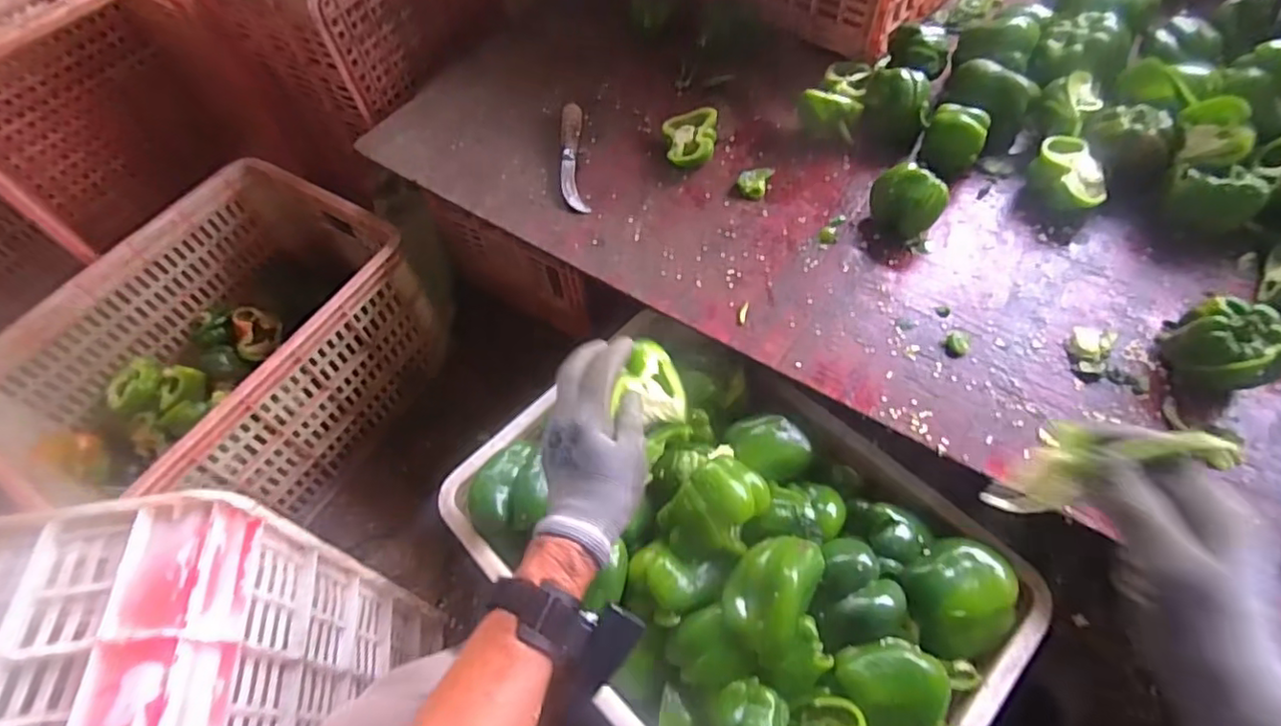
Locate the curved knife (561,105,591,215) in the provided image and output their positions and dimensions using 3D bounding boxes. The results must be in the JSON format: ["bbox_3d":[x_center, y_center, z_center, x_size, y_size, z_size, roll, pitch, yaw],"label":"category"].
[{"bbox_3d":[-0.088,-0.268,0.807,0.032,0.022,0.183,-7,59,0],"label":"curved knife"}]

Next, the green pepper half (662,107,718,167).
[{"bbox_3d":[0.063,-0.288,0.806,0.071,0.044,0.081,3,59,6],"label":"green pepper half"}]

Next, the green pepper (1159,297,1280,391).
[{"bbox_3d":[0.540,-0.013,0.578,0.070,0.076,0.086,-28,61,-12],"label":"green pepper"}]

